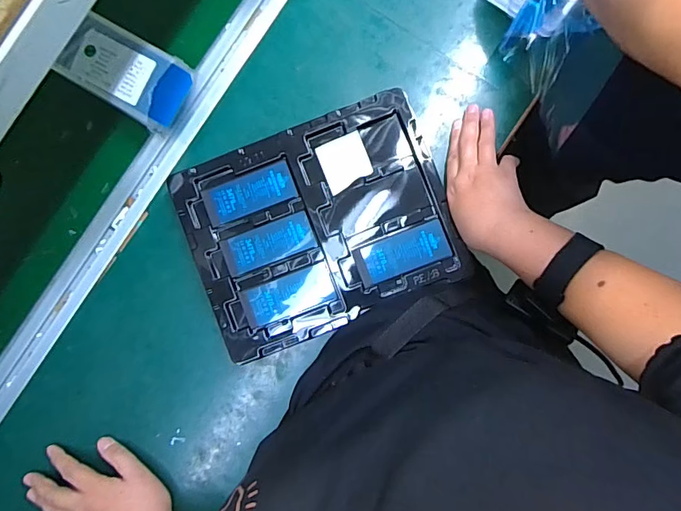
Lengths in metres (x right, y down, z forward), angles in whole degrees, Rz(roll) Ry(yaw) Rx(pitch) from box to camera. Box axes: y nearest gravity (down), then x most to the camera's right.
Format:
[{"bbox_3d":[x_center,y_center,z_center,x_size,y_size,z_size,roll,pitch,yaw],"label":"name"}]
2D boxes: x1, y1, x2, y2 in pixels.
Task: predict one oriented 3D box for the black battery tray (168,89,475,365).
[{"bbox_3d":[-0.023,-0.033,0.489,0.272,0.012,0.216,-21,88,0],"label":"black battery tray"}]

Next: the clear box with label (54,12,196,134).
[{"bbox_3d":[-0.227,-0.194,0.494,0.127,0.055,0.082,33,89,2],"label":"clear box with label"}]

